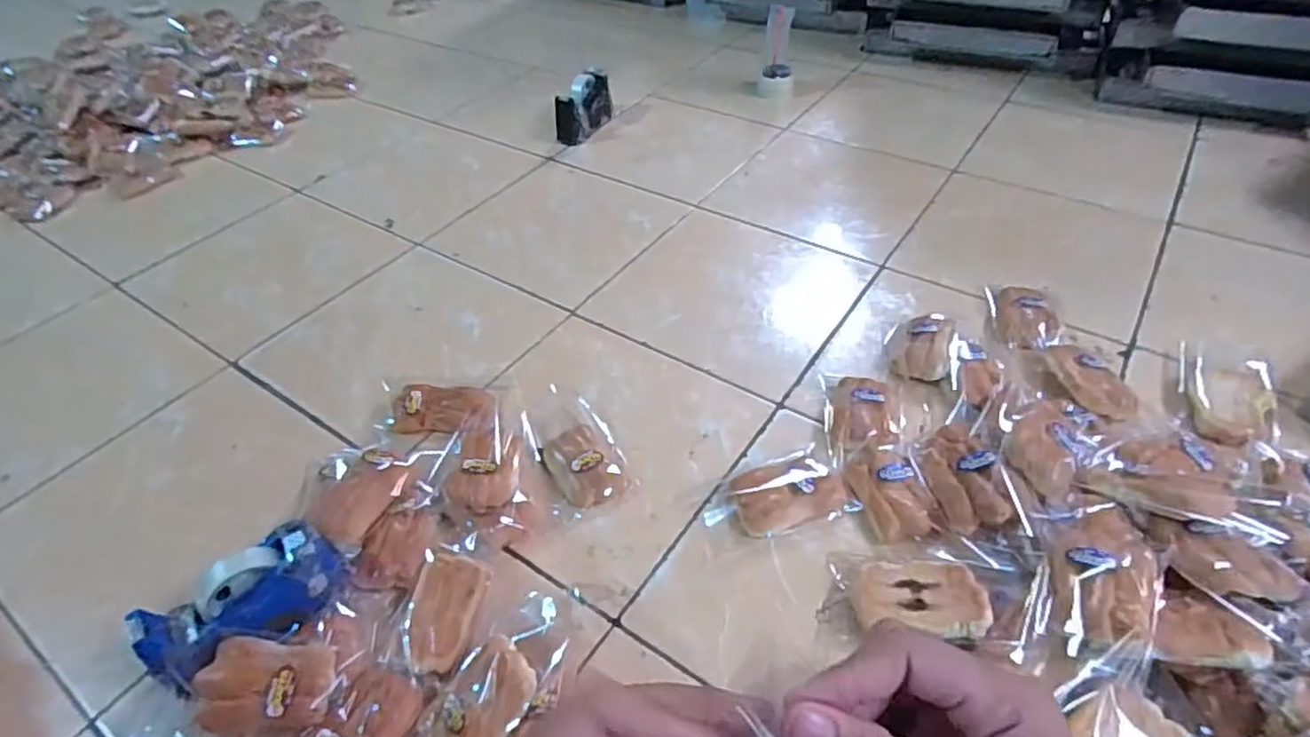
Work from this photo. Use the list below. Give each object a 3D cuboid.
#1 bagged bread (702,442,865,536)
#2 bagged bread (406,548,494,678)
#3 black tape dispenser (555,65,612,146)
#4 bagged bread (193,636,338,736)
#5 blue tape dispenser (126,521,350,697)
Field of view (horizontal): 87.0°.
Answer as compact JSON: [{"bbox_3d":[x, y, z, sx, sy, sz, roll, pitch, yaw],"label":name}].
[{"bbox_3d":[0.155,0.157,0.892,0.178,0.033,0.109,-8,44,-5],"label":"bagged bread"},{"bbox_3d":[-0.240,0.274,0.779,0.076,0.027,0.130,3,44,6],"label":"bagged bread"},{"bbox_3d":[-0.168,-0.624,1.653,0.065,0.128,0.180,21,49,23],"label":"black tape dispenser"},{"bbox_3d":[-0.400,0.328,0.715,0.131,0.050,0.084,0,44,3],"label":"bagged bread"},{"bbox_3d":[-0.444,0.265,0.764,0.202,0.104,0.089,-27,48,-23],"label":"blue tape dispenser"}]

